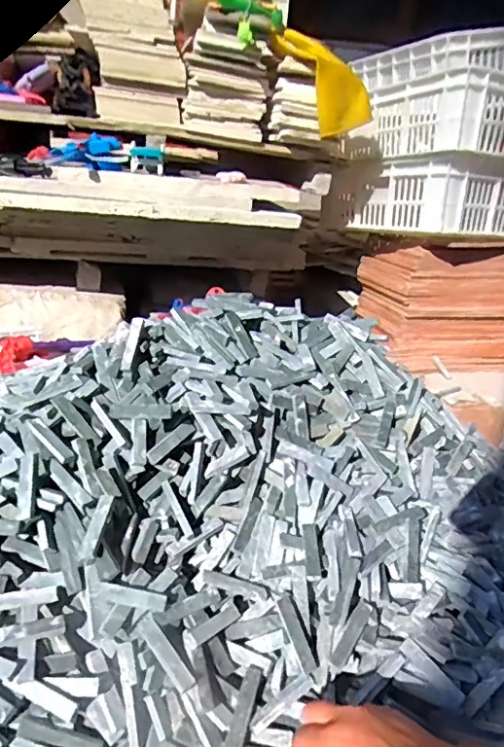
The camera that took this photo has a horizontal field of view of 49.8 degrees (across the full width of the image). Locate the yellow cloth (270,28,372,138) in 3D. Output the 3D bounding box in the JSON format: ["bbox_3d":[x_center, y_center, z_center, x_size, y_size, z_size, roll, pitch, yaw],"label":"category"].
[{"bbox_3d":[0.119,-0.488,0.920,0.178,0.142,0.079,8,26,6],"label":"yellow cloth"}]

